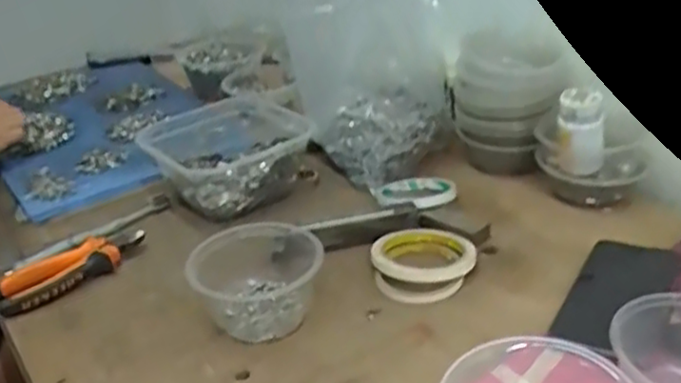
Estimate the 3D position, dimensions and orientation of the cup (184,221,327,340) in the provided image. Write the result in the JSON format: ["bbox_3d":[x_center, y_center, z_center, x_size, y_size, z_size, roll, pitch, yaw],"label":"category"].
[{"bbox_3d":[-0.074,0.072,0.630,0.112,0.059,0.112,-6,30,3],"label":"cup"}]

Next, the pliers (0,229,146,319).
[{"bbox_3d":[-0.267,0.076,0.695,0.153,0.025,0.069,-24,33,-25],"label":"pliers"}]

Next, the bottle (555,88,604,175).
[{"bbox_3d":[0.247,-0.060,0.716,0.044,0.085,0.035,2,29,12],"label":"bottle"}]

